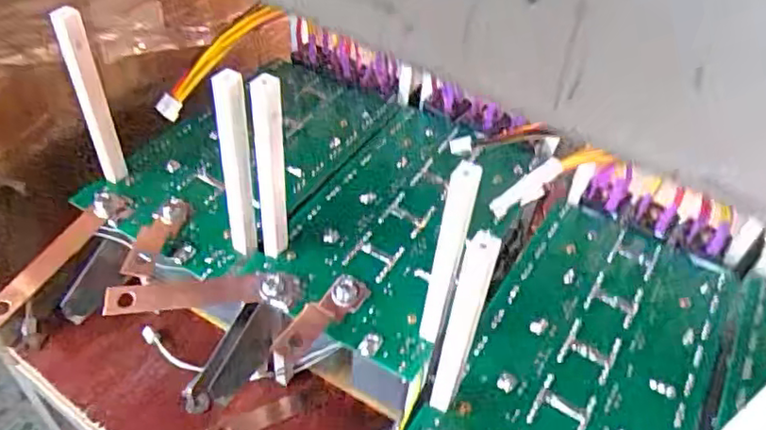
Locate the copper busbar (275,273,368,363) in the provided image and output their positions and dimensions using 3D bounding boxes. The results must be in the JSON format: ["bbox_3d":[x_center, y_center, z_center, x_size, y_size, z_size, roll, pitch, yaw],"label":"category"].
[{"bbox_3d":[-0.037,0.060,0.376,0.021,0.007,0.067,35,53,26],"label":"copper busbar"}]

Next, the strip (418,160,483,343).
[{"bbox_3d":[0.034,0.025,0.327,0.011,0.133,0.019,27,50,19],"label":"strip"}]

